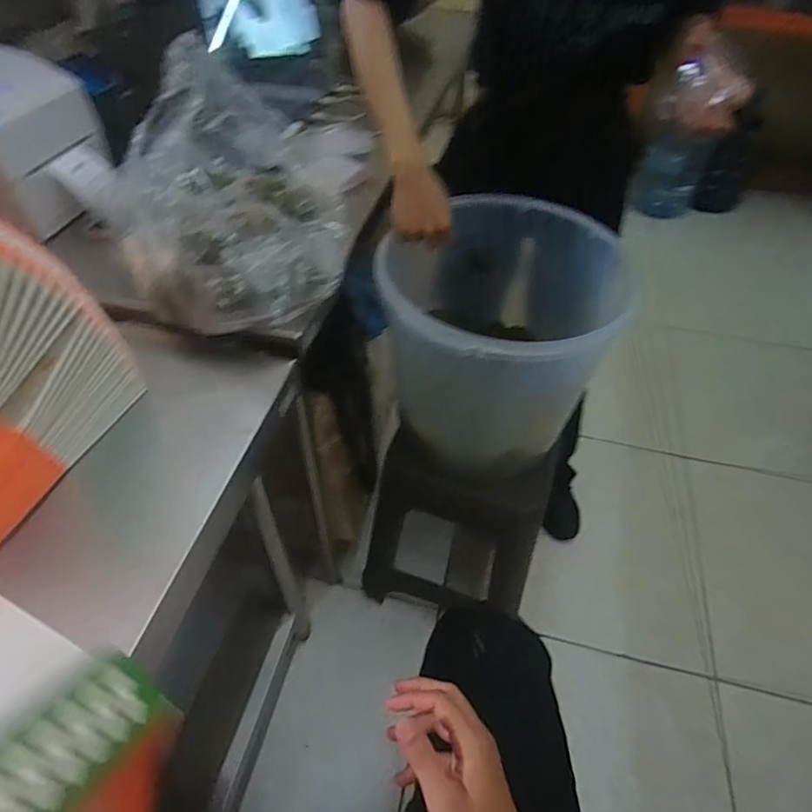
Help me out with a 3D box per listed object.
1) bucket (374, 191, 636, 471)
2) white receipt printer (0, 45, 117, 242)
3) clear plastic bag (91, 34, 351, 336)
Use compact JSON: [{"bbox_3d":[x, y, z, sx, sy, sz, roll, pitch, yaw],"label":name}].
[{"bbox_3d":[0.118,-0.120,0.789,0.309,0.280,0.343,0,49,-3],"label":"bucket"},{"bbox_3d":[-0.511,-0.336,0.642,0.186,0.148,0.185,1,49,-1],"label":"white receipt printer"},{"bbox_3d":[-0.180,-0.253,0.596,0.216,0.167,0.309,3,49,0],"label":"clear plastic bag"}]

